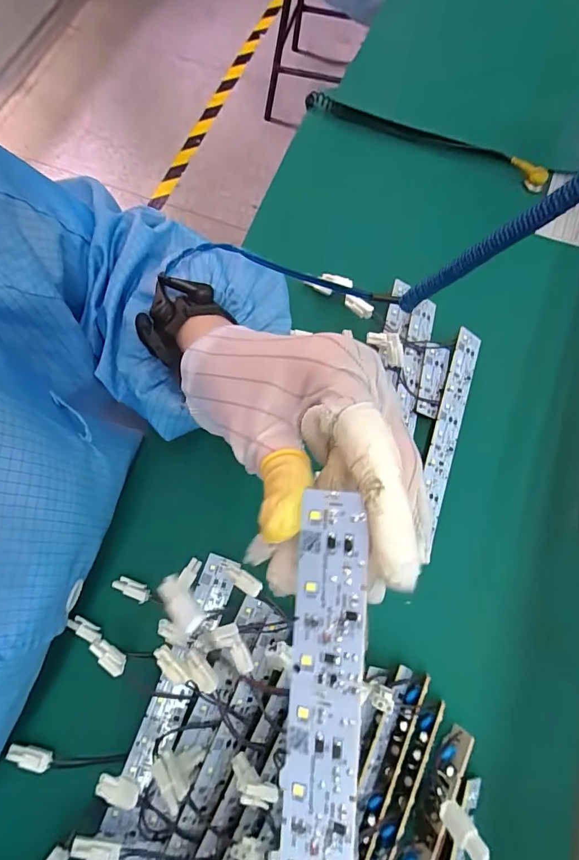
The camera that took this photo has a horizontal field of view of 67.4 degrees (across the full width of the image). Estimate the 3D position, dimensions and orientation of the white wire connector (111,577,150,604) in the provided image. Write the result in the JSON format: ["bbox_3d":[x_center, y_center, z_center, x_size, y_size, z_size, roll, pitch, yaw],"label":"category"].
[{"bbox_3d":[-0.113,0.113,0.311,0.028,0.005,0.011,26,74,8],"label":"white wire connector"}]

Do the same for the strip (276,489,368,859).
[{"bbox_3d":[0.010,0.113,0.139,0.025,0.004,0.180,2,85,21],"label":"strip"}]

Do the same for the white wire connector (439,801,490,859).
[{"bbox_3d":[0.085,0.194,0.210,0.012,0.004,0.026,-34,36,-10],"label":"white wire connector"}]

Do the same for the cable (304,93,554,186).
[{"bbox_3d":[0.132,-0.295,0.436,0.257,0.022,0.019,26,74,8],"label":"cable"}]

